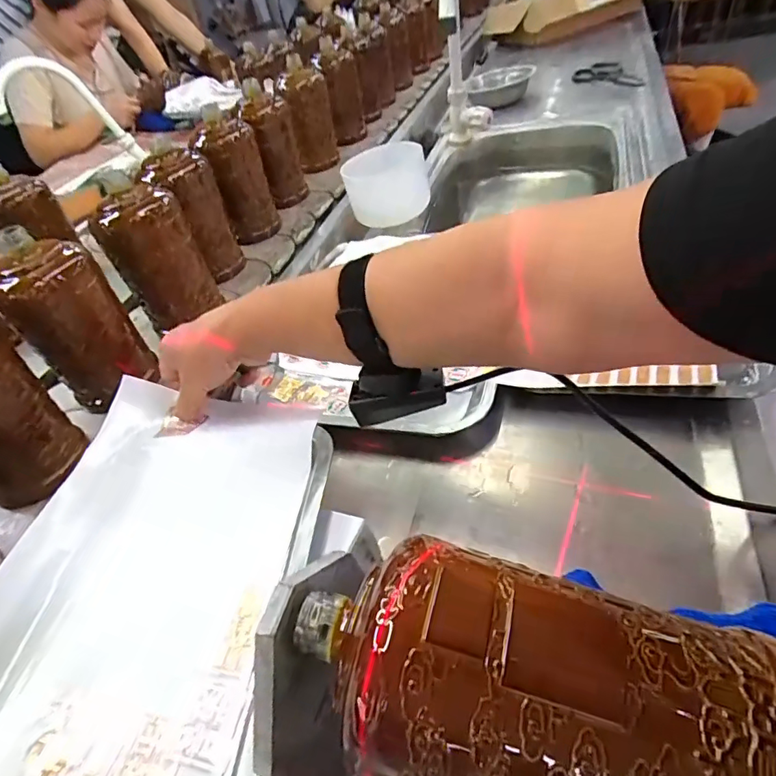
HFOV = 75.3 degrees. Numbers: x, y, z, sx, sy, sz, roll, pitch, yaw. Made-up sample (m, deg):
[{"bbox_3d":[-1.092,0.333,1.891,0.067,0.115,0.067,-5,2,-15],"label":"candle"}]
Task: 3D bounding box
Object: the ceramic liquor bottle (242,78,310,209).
[{"bbox_3d":[-0.187,-0.398,0.828,0.081,0.159,0.069,-16,45,-9],"label":"ceramic liquor bottle"}]

